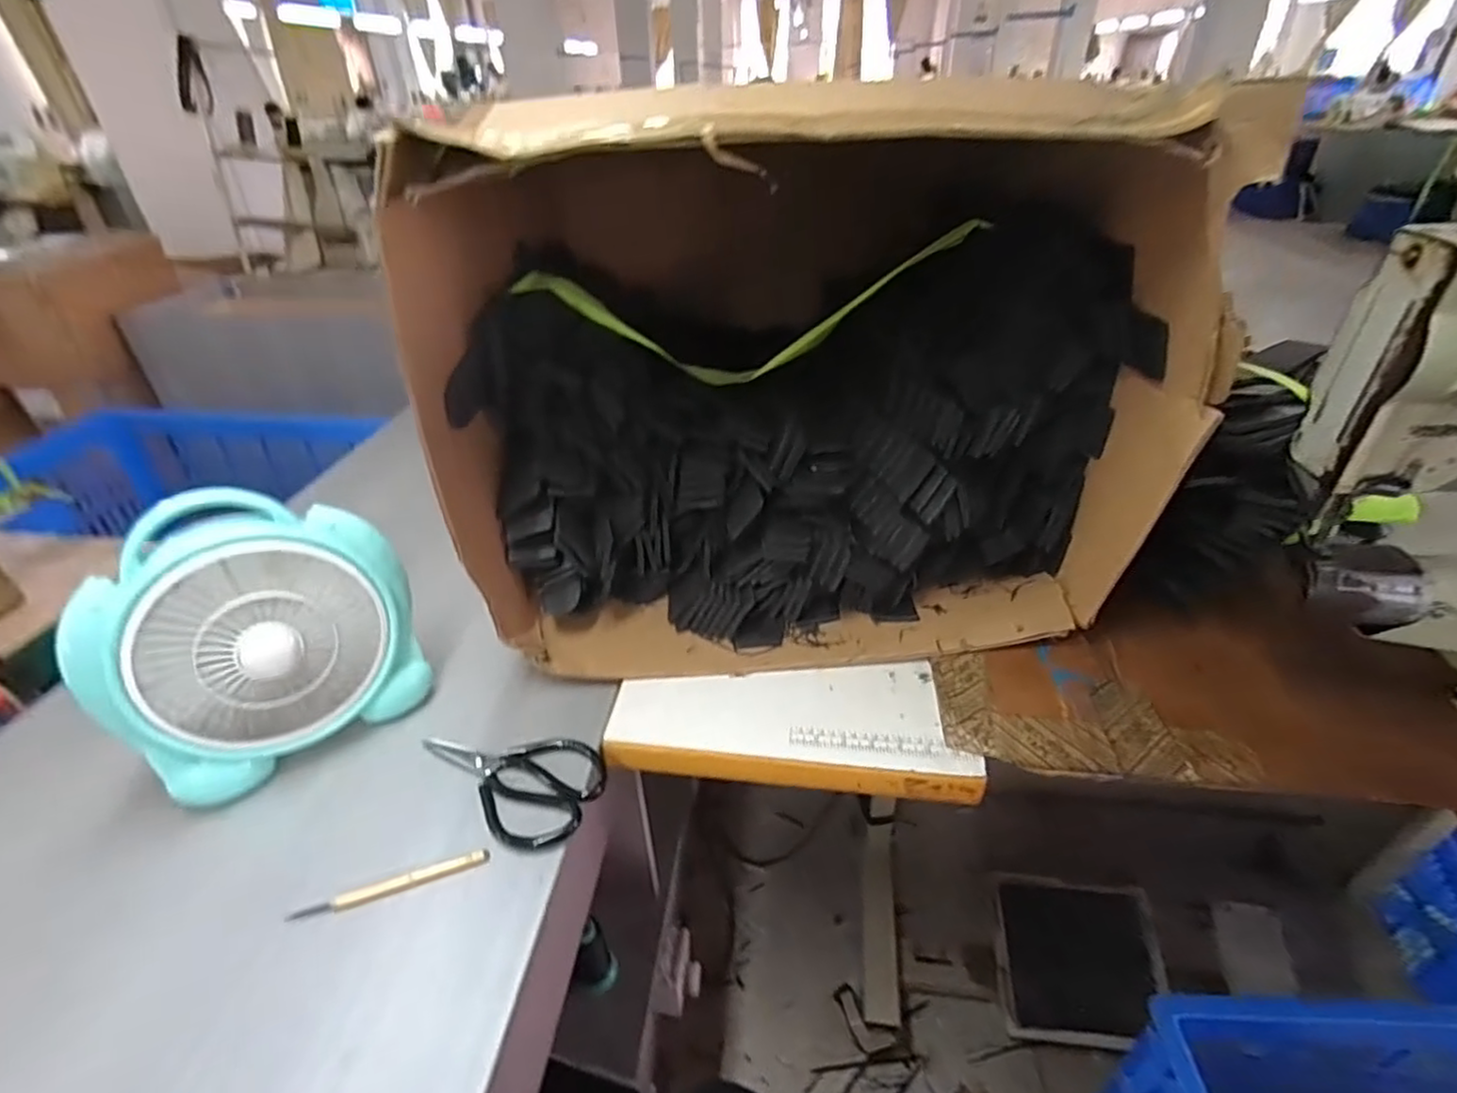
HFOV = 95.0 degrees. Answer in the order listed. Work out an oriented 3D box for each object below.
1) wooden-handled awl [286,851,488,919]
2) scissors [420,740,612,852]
[{"bbox_3d":[-0.264,0.267,0.528,0.142,0.006,0.015,-13,37,-16],"label":"wooden-handled awl"},{"bbox_3d":[-0.204,0.210,0.599,0.173,0.011,0.099,7,36,12],"label":"scissors"}]

